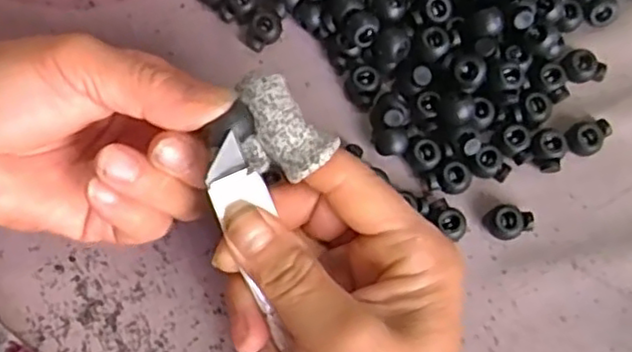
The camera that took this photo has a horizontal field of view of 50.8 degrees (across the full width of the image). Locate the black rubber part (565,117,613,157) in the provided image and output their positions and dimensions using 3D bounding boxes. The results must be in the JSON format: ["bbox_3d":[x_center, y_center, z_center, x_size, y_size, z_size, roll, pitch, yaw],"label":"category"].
[{"bbox_3d":[0.124,-0.018,0.302,0.020,0.010,0.015,-32,78,-8],"label":"black rubber part"}]

